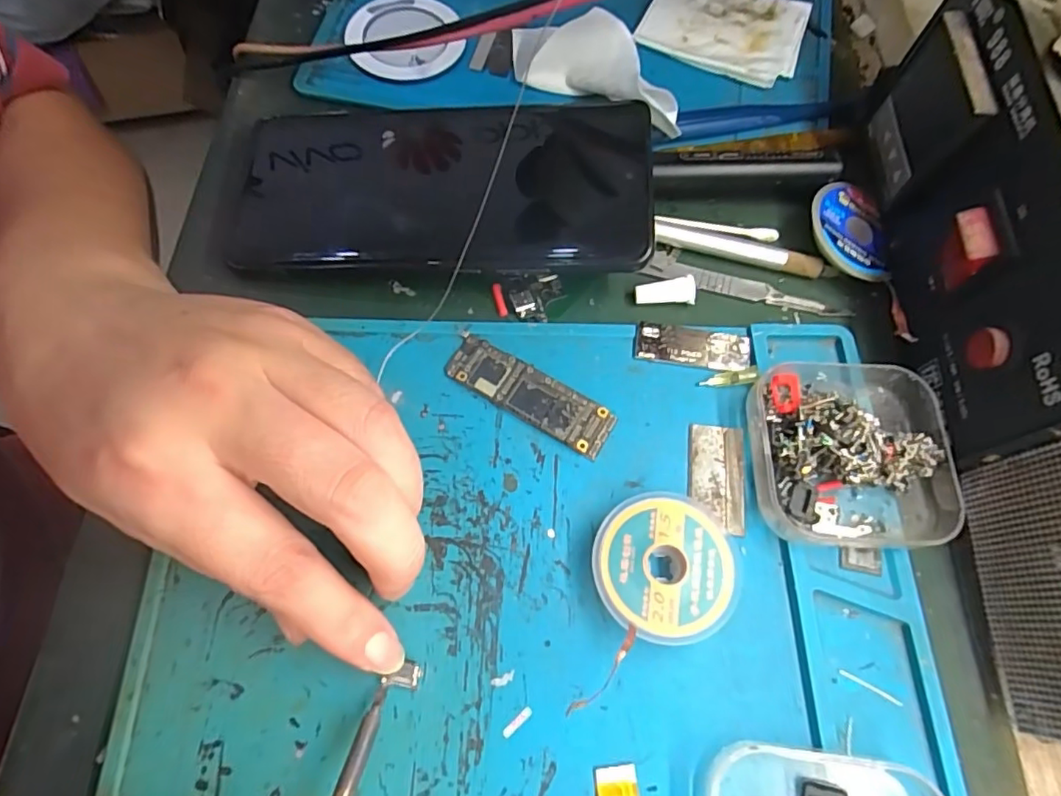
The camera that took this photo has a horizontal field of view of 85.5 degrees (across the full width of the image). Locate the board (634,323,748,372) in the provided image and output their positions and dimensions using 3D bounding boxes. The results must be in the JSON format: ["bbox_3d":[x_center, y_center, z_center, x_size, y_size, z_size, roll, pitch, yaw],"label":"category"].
[{"bbox_3d":[0.063,-0.020,0.222,0.043,0.004,0.017,10,68,3],"label":"board"}]

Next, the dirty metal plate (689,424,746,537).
[{"bbox_3d":[0.066,0.028,0.202,0.019,0.004,0.038,7,68,1],"label":"dirty metal plate"}]

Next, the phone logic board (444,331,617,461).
[{"bbox_3d":[-0.001,-0.001,0.212,0.065,0.005,0.020,30,70,10],"label":"phone logic board"}]

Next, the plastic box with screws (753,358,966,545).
[{"bbox_3d":[0.112,0.018,0.197,0.065,0.023,0.062,3,68,0],"label":"plastic box with screws"}]

